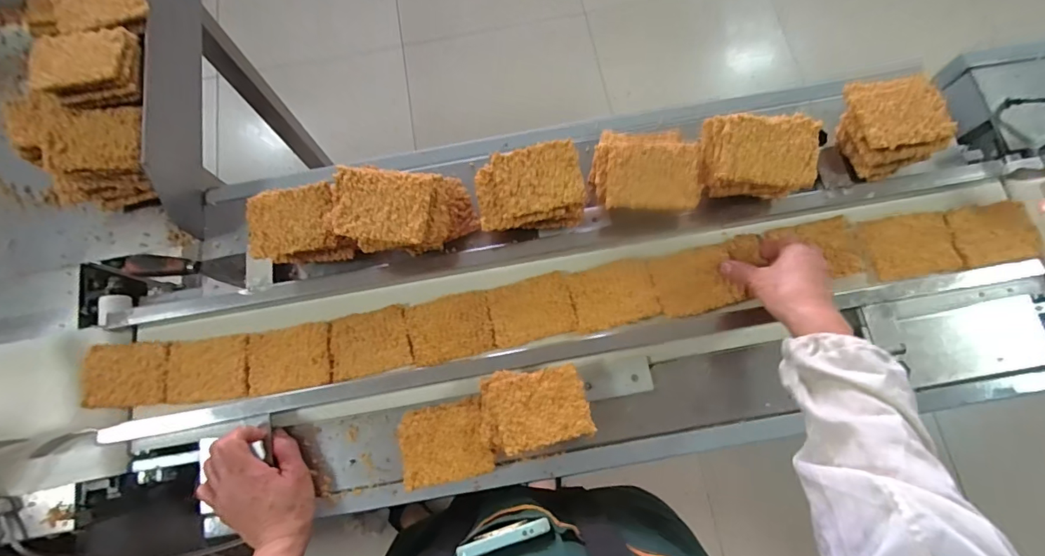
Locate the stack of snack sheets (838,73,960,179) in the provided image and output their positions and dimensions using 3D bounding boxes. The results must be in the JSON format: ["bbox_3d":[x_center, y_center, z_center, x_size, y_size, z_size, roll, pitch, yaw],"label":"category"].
[{"bbox_3d":[0.402,-0.170,0.530,0.100,0.061,0.102,-9,75,0],"label":"stack of snack sheets"}]

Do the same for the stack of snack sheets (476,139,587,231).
[{"bbox_3d":[0.008,-0.093,0.517,0.109,0.056,0.078,-8,75,0],"label":"stack of snack sheets"}]

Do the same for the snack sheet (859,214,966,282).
[{"bbox_3d":[0.427,-0.036,0.524,0.089,0.007,0.069,-8,75,0],"label":"snack sheet"}]

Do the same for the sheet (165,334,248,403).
[{"bbox_3d":[-0.350,0.101,0.529,0.094,0.005,0.067,-6,75,1],"label":"sheet"}]

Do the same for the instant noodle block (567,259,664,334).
[{"bbox_3d":[0.098,0.018,0.519,0.087,0.013,0.069,-11,75,-1],"label":"instant noodle block"}]

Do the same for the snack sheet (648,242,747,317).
[{"bbox_3d":[0.186,0.002,0.508,0.088,0.012,0.068,-14,75,-2],"label":"snack sheet"}]

